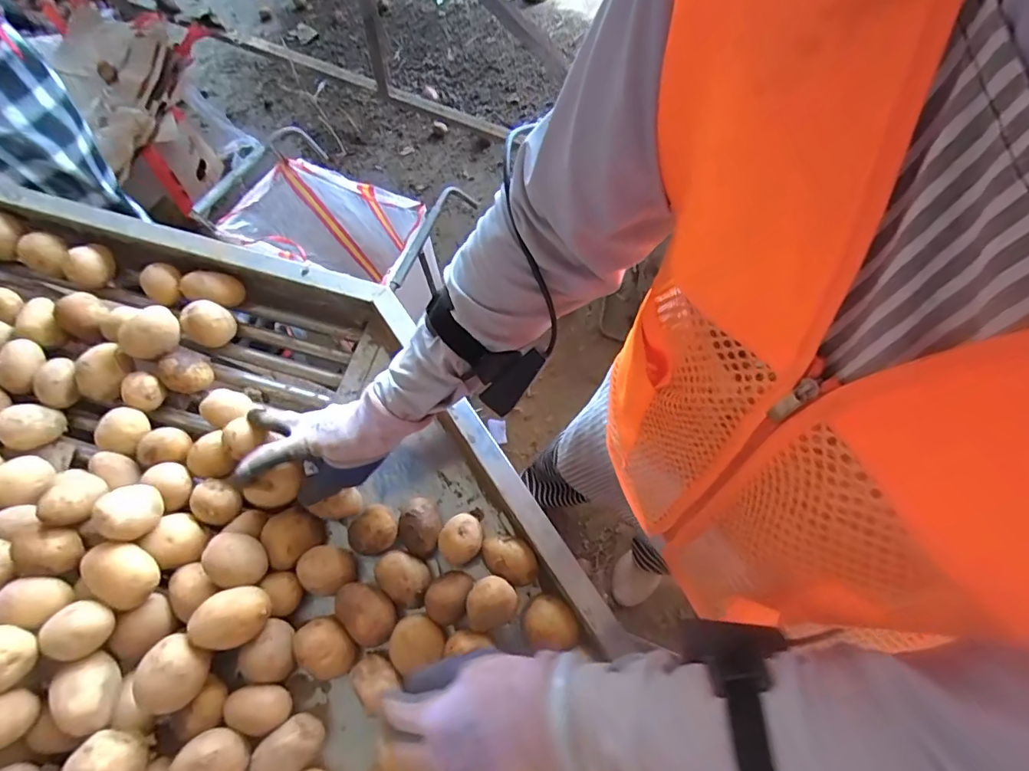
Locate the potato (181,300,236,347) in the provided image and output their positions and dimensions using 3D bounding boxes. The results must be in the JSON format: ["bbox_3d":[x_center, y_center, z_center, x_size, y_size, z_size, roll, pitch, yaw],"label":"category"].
[{"bbox_3d":[-0.352,-0.068,0.579,0.047,0.047,0.050,0,65,1],"label":"potato"}]

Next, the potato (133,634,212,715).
[{"bbox_3d":[-0.281,0.240,0.414,0.044,0.044,0.053,31,70,14],"label":"potato"}]

